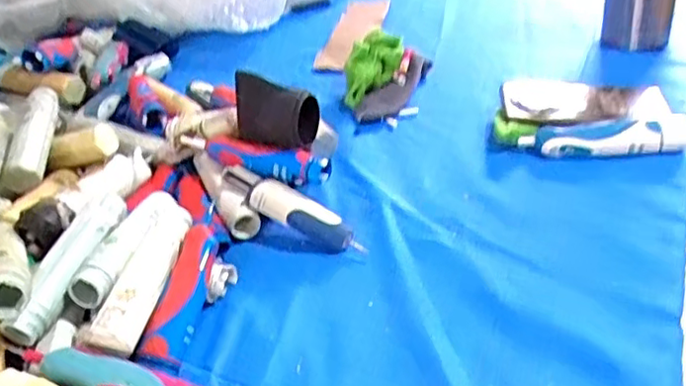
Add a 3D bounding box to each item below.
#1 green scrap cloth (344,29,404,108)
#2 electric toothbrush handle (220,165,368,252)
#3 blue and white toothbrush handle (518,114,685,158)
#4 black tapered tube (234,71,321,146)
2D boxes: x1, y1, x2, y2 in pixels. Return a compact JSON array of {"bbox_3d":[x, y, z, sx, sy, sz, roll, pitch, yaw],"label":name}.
[{"bbox_3d":[0.037,-0.148,0.776,0.073,0.049,0.080,-6,38,4],"label":"green scrap cloth"},{"bbox_3d":[-0.047,0.014,0.592,0.149,0.020,0.032,27,49,19],"label":"electric toothbrush handle"},{"bbox_3d":[0.250,-0.053,0.630,0.147,0.036,0.032,-2,37,11],"label":"blue and white toothbrush handle"},{"bbox_3d":[-0.066,-0.078,0.630,0.082,0.060,0.049,13,43,28],"label":"black tapered tube"}]

